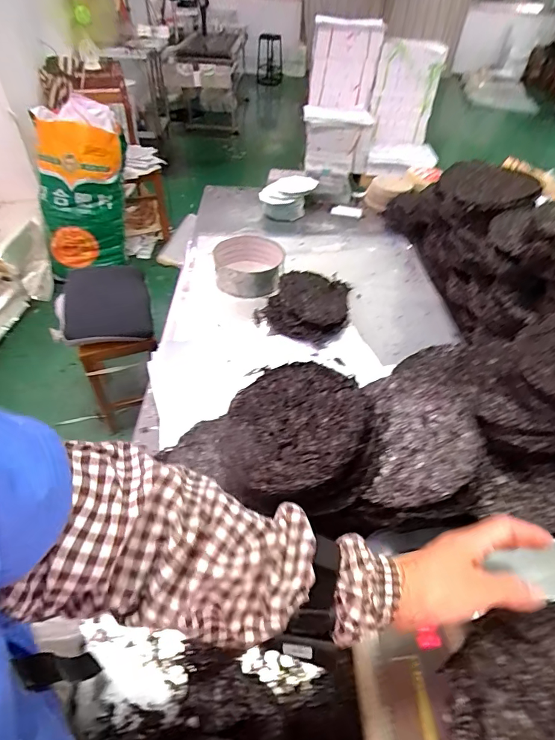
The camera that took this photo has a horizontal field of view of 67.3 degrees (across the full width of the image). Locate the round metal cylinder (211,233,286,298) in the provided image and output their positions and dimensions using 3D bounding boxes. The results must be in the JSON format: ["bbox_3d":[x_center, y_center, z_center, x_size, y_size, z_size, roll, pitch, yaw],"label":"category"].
[{"bbox_3d":[-0.083,-0.298,1.213,0.203,0.088,0.212,0,46,-3],"label":"round metal cylinder"}]

